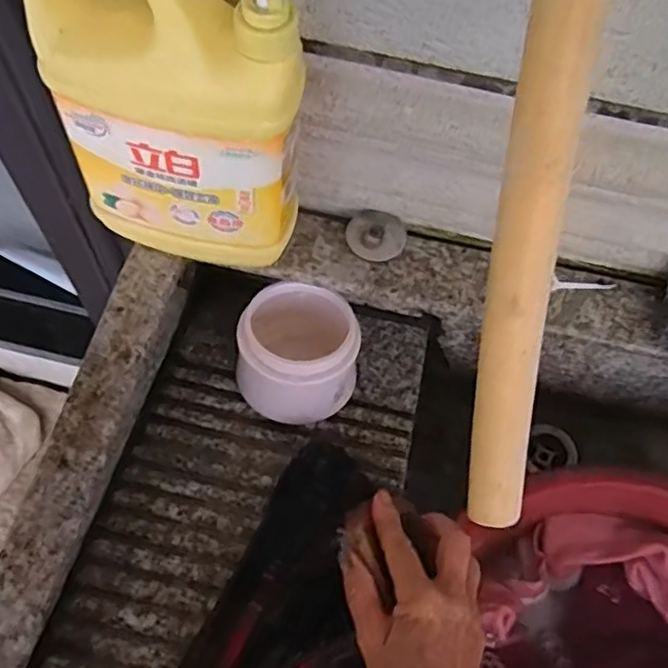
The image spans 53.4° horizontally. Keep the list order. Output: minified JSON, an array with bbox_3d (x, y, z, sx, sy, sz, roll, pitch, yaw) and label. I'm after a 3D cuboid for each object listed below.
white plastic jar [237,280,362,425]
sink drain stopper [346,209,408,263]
[{"bbox_3d":[-0.028,0.016,0.524,0.091,0.070,0.086,-1,63,-4],"label":"white plastic jar"},{"bbox_3d":[0.033,-0.077,0.520,0.046,0.009,0.042,19,63,6],"label":"sink drain stopper"}]

